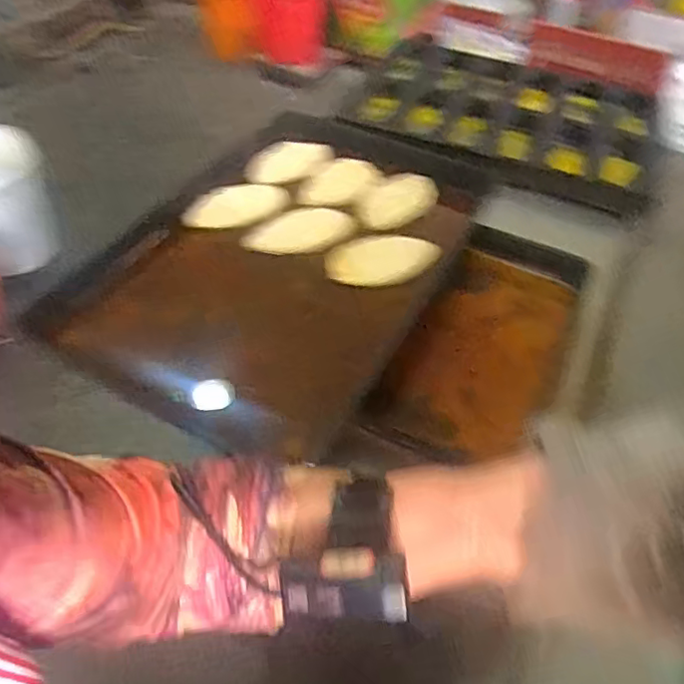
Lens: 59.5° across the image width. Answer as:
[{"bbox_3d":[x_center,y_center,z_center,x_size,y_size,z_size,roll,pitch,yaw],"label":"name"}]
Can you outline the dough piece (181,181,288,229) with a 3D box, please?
[{"bbox_3d":[-0.155,-0.205,0.880,0.162,0.026,0.080,-27,56,-24],"label":"dough piece"}]

